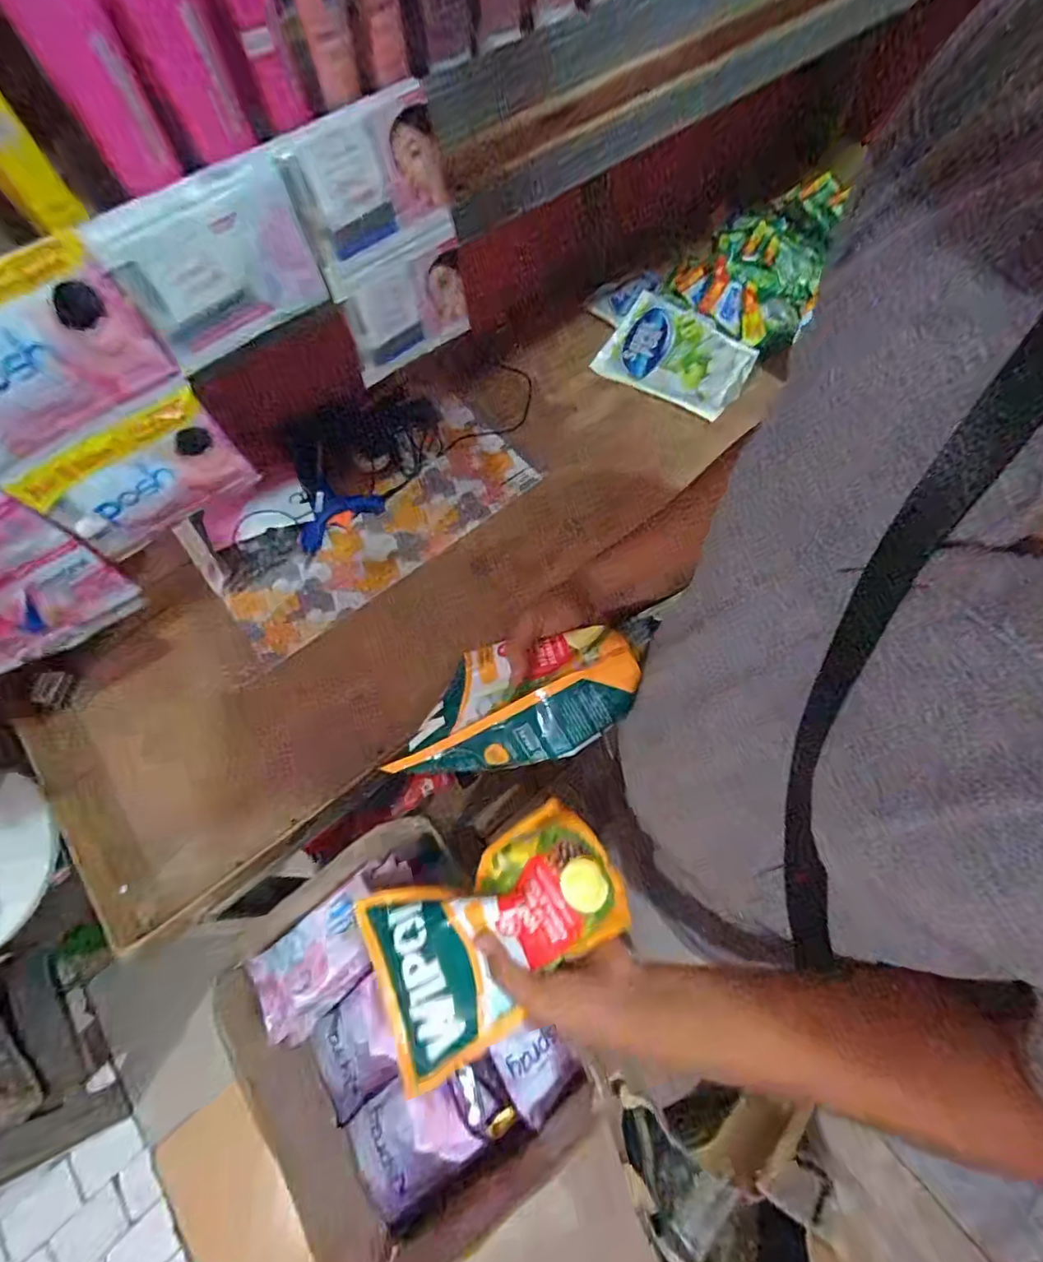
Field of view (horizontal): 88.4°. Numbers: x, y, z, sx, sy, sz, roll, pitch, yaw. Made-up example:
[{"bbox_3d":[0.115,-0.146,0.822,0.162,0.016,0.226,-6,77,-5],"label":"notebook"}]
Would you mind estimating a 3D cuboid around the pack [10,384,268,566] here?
[{"bbox_3d":[-0.278,-0.111,0.398,0.129,0.096,0.010,-34,68,-12],"label":"pack"}]

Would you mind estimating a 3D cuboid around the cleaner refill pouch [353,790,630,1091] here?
[{"bbox_3d":[-0.023,0.251,0.447,0.217,0.063,0.139,-25,68,-8],"label":"cleaner refill pouch"}]

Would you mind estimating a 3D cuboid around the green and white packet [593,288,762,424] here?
[{"bbox_3d":[0.250,-0.450,0.865,0.236,0.019,0.159,32,89,22],"label":"green and white packet"}]

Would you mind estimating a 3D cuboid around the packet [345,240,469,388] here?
[{"bbox_3d":[-0.090,-0.257,0.437,0.107,0.076,0.009,-36,68,-13],"label":"packet"}]

